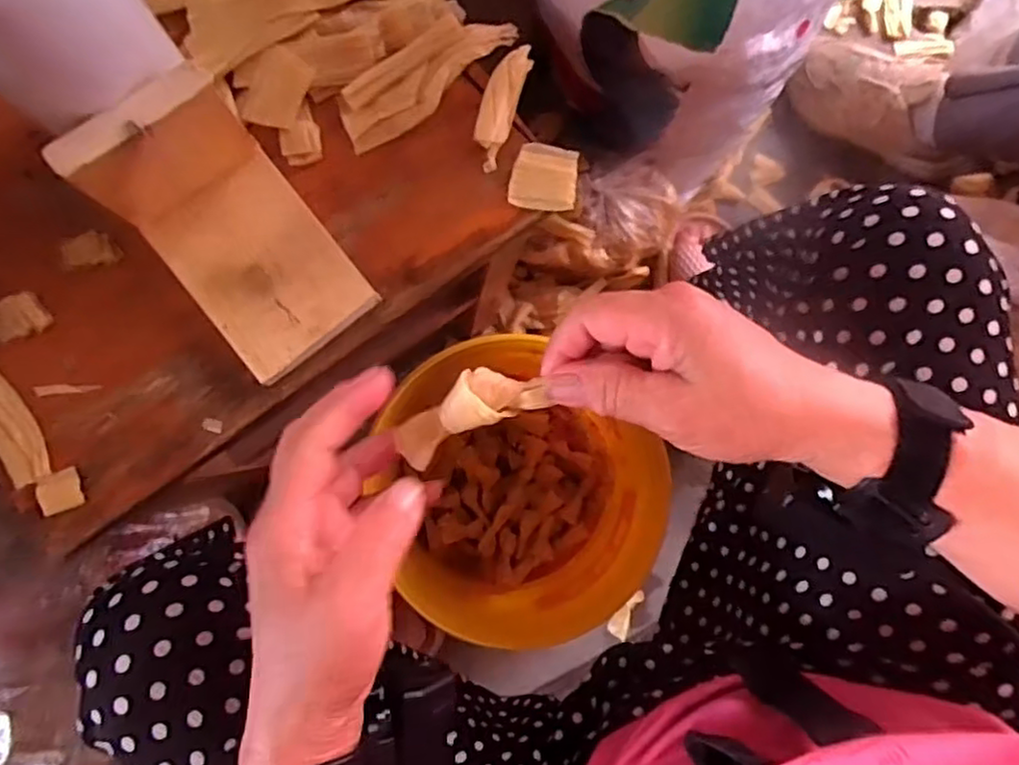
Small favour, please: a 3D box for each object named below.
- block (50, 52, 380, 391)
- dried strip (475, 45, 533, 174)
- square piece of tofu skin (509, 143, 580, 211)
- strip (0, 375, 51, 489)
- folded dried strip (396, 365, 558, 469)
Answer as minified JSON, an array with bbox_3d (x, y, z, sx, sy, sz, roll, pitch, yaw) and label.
[{"bbox_3d":[-0.137,-0.071,0.337,0.079,0.078,0.126,-37,88,-5],"label":"block"},{"bbox_3d":[-0.006,-0.156,0.387,0.020,0.011,0.070,19,85,-1],"label":"dried strip"},{"bbox_3d":[0.020,-0.116,0.386,0.037,0.005,0.037,6,85,-2],"label":"square piece of tofu skin"},{"bbox_3d":[-0.265,0.019,0.357,0.024,0.010,0.076,-35,88,-5],"label":"strip"},{"bbox_3d":[-0.020,0.013,0.300,0.067,0.019,0.027,-27,87,17],"label":"folded dried strip"}]

